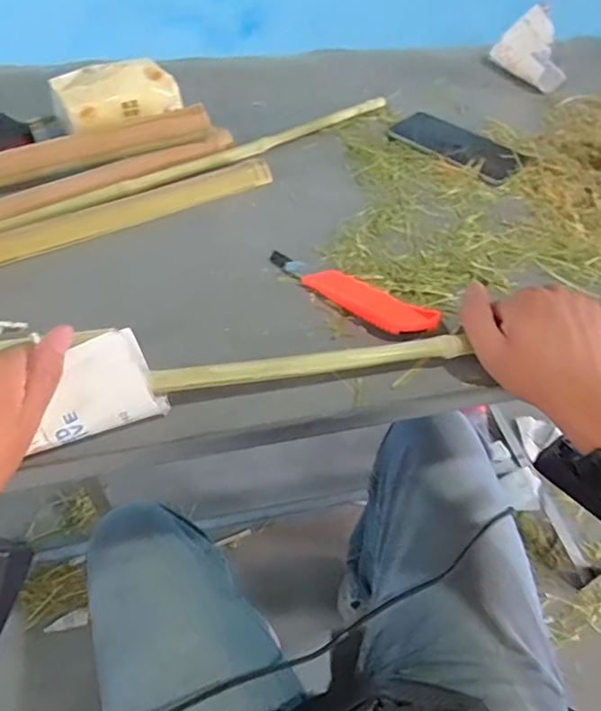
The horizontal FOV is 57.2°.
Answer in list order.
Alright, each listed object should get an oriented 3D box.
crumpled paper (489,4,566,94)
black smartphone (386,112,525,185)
[{"bbox_3d":[0.344,-0.447,0.804,0.071,0.074,0.107,-27,57,-24],"label":"crumpled paper"},{"bbox_3d":[0.190,-0.255,0.664,0.158,0.013,0.074,37,57,24],"label":"black smartphone"}]

